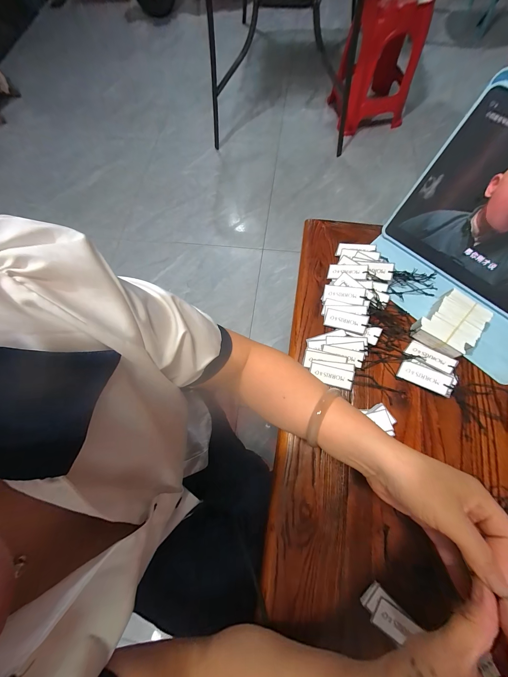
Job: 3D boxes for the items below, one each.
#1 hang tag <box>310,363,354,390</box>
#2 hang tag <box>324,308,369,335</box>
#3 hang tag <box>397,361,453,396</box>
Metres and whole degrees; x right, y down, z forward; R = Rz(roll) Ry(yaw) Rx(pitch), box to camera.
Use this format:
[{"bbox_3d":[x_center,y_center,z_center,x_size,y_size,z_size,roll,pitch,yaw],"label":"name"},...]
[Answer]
[{"bbox_3d":[0.105,0.051,0.324,0.056,0.004,0.025,13,88,11],"label":"hang tag"},{"bbox_3d":[0.131,-0.025,0.342,0.057,0.004,0.026,16,95,22],"label":"hang tag"},{"bbox_3d":[0.224,0.051,0.313,0.057,0.004,0.025,24,92,26],"label":"hang tag"}]

